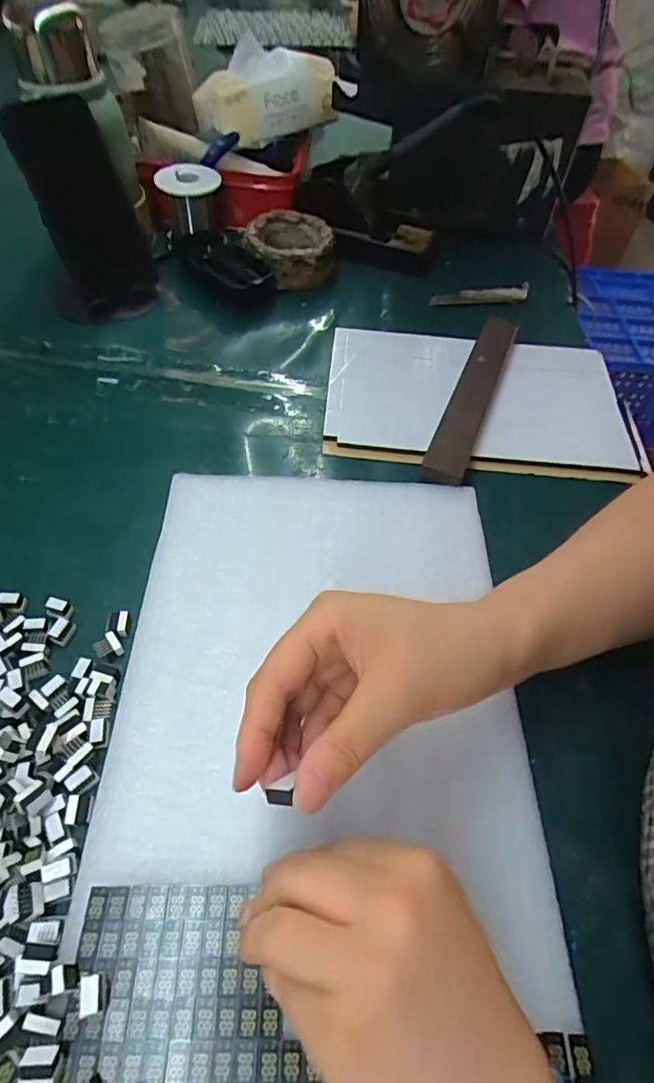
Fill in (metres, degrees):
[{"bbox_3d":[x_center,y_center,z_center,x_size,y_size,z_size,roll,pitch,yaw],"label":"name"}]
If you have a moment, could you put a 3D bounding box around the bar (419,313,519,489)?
[{"bbox_3d":[0.123,-0.126,0.442,0.030,0.019,0.218,21,55,11],"label":"bar"}]

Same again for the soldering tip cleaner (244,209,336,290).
[{"bbox_3d":[-0.038,-0.295,0.545,0.089,0.045,0.088,-6,54,-8],"label":"soldering tip cleaner"}]

